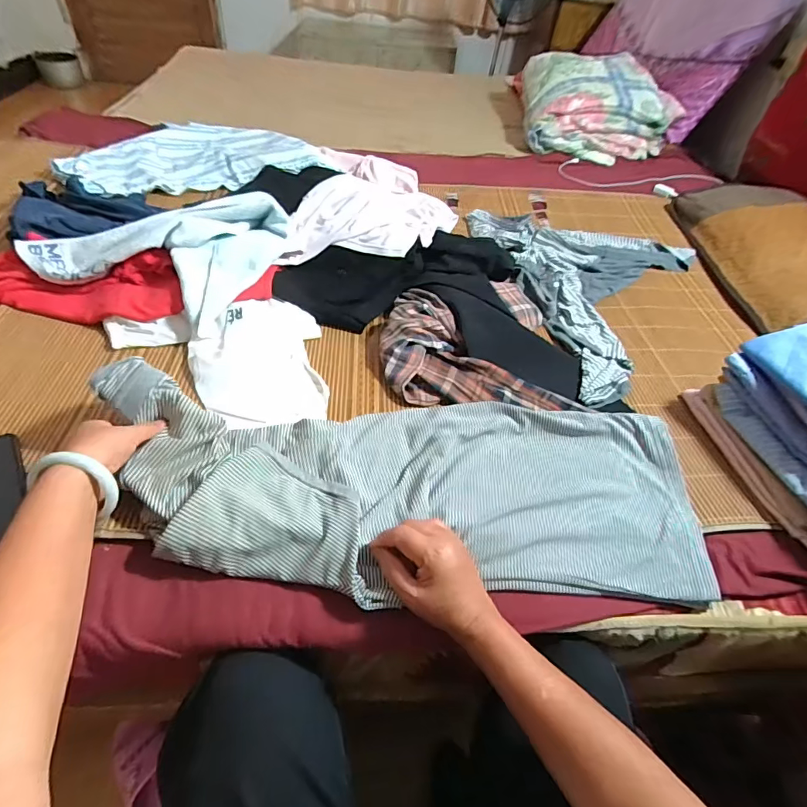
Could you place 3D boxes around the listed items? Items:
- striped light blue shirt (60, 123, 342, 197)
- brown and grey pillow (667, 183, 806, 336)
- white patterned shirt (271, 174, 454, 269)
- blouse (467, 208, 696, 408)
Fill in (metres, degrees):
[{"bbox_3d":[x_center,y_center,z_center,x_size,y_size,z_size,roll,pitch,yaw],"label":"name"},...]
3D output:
[{"bbox_3d":[-0.458,-0.570,1.069,0.550,0.060,0.297,-11,50,-16],"label":"striped light blue shirt"},{"bbox_3d":[0.875,-0.366,1.044,0.344,0.103,0.566,4,47,-3],"label":"brown and grey pillow"},{"bbox_3d":[-0.064,-0.358,0.863,0.315,0.062,0.237,-4,48,-10],"label":"white patterned shirt"},{"bbox_3d":[0.444,-0.261,0.942,0.467,0.043,0.599,-7,49,-13],"label":"blouse"}]

